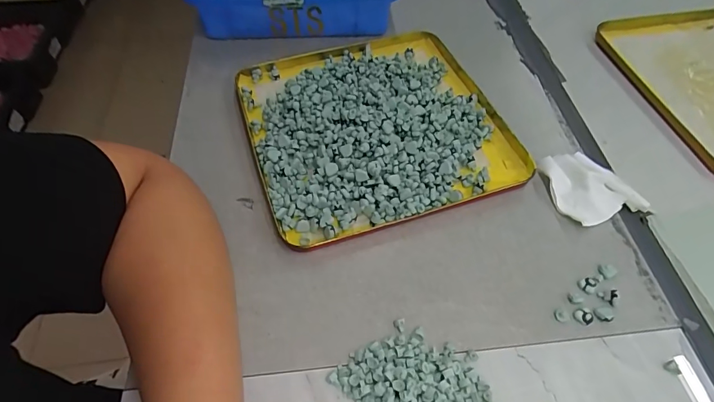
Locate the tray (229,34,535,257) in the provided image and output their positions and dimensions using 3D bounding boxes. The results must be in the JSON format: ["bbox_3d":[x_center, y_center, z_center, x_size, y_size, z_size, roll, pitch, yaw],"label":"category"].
[{"bbox_3d":[0.017,-0.087,0.424,0.242,0.025,0.249,-17,54,-8],"label":"tray"}]

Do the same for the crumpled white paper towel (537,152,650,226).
[{"bbox_3d":[0.209,-0.013,0.385,0.075,0.015,0.073,-12,54,-5],"label":"crumpled white paper towel"}]

